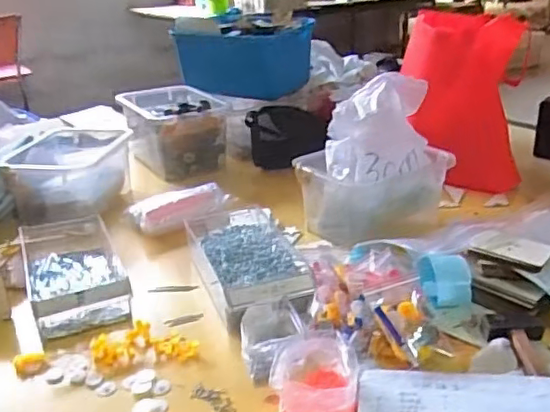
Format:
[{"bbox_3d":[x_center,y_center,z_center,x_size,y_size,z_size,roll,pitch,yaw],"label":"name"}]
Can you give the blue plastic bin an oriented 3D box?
[{"bbox_3d":[-0.068,-0.358,1.433,0.298,0.150,0.196,12,27,30],"label":"blue plastic bin"}]

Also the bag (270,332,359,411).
[{"bbox_3d":[0.041,0.183,0.608,0.086,0.062,0.090,-3,24,-2],"label":"bag"}]

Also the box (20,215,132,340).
[{"bbox_3d":[-0.295,0.091,0.848,0.121,0.063,0.295,-12,25,-21],"label":"box"}]

